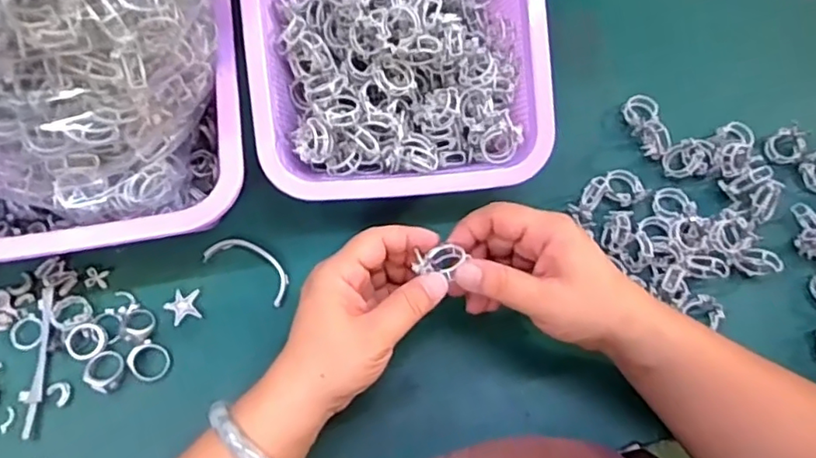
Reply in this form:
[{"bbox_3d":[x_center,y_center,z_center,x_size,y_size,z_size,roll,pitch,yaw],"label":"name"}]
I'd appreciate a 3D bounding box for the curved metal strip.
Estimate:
[{"bbox_3d":[-0.109,0.026,0.417,0.067,0.008,0.028,31,70,9],"label":"curved metal strip"}]

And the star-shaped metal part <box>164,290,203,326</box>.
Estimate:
[{"bbox_3d":[-0.153,0.053,0.407,0.023,0.004,0.023,-9,69,-6],"label":"star-shaped metal part"}]

